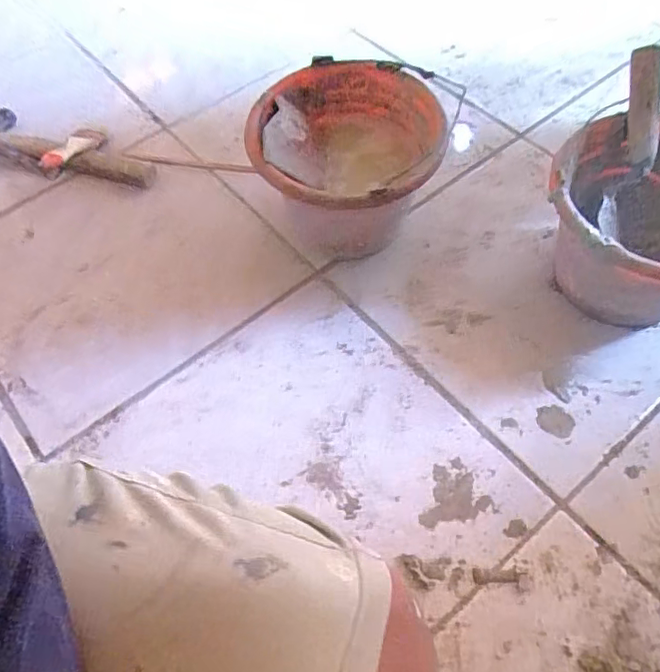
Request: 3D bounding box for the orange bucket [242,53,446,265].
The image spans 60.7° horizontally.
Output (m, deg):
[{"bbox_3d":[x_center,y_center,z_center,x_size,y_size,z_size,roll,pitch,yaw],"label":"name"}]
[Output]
[{"bbox_3d":[0.020,-0.218,0.721,0.214,0.159,0.214,-2,58,3],"label":"orange bucket"}]

